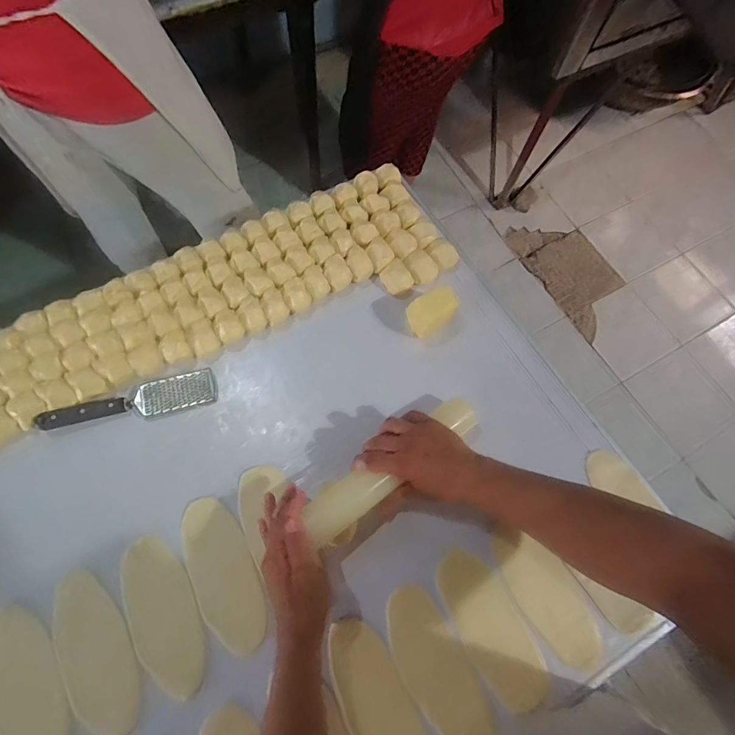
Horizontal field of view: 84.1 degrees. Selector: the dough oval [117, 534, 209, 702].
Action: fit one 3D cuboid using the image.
[{"bbox_3d":[-0.248,0.299,0.494,0.079,0.004,0.180,-27,75,-10],"label":"dough oval"}]

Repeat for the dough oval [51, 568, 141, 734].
[{"bbox_3d":[-0.323,0.334,0.479,0.078,0.006,0.184,-32,76,-12],"label":"dough oval"}]

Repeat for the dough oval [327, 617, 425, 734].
[{"bbox_3d":[0.013,0.387,0.461,0.072,0.010,0.189,-27,75,-10],"label":"dough oval"}]

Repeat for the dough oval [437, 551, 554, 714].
[{"bbox_3d":[0.148,0.312,0.492,0.071,0.012,0.173,-28,75,-11],"label":"dough oval"}]

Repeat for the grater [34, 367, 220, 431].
[{"bbox_3d":[-0.331,0.048,0.572,0.227,0.022,0.055,-14,73,-7],"label":"grater"}]

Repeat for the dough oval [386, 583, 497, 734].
[{"bbox_3d":[0.081,0.350,0.474,0.072,0.007,0.178,-31,76,-11],"label":"dough oval"}]

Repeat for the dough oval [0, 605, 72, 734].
[{"bbox_3d":[-0.391,0.368,0.466,0.073,0.004,0.181,-30,76,-11],"label":"dough oval"}]

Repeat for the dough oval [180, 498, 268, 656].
[{"bbox_3d":[-0.180,0.254,0.507,0.076,0.008,0.183,-26,75,-10],"label":"dough oval"}]

